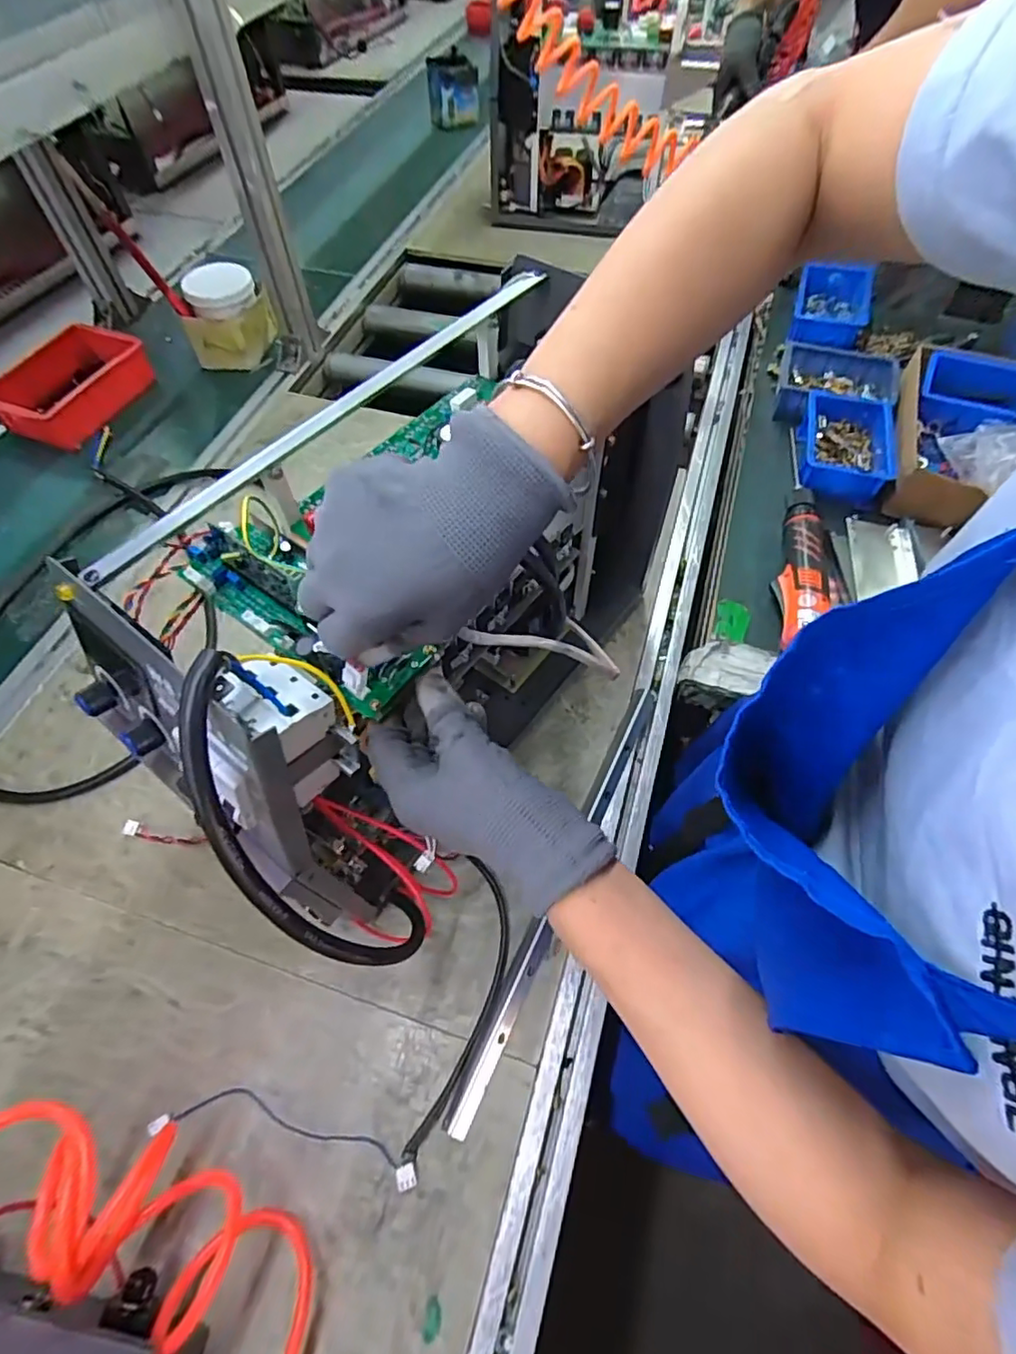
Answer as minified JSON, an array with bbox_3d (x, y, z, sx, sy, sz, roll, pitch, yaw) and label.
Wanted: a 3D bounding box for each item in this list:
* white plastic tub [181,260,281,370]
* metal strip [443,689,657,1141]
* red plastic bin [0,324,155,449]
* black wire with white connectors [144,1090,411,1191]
[{"bbox_3d":[-0.421,-0.543,0.920,0.121,0.116,0.089,-7,58,-3],"label":"white plastic tub"},{"bbox_3d":[0.052,0.176,0.537,0.021,0.009,0.409,23,62,14],"label":"metal strip"},{"bbox_3d":[-0.634,-0.422,0.881,0.166,0.059,0.209,29,63,17],"label":"red plastic bin"},{"bbox_3d":[-0.161,0.332,0.442,0.197,0.011,0.035,8,59,6],"label":"black wire with white connectors"}]

